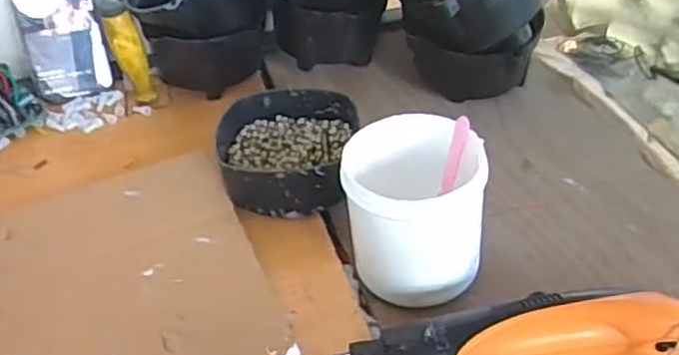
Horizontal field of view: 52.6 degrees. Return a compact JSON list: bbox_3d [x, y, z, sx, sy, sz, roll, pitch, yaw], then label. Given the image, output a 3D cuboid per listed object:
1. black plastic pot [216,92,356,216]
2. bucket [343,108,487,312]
[{"bbox_3d":[-0.045,-0.020,0.589,0.110,0.055,0.122,1,39,7],"label":"black plastic pot"},{"bbox_3d":[0.054,0.027,0.493,0.095,0.110,0.089,-3,39,2],"label":"bucket"}]

